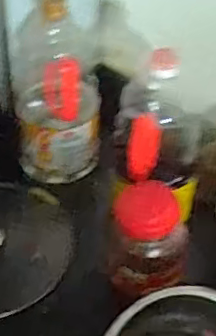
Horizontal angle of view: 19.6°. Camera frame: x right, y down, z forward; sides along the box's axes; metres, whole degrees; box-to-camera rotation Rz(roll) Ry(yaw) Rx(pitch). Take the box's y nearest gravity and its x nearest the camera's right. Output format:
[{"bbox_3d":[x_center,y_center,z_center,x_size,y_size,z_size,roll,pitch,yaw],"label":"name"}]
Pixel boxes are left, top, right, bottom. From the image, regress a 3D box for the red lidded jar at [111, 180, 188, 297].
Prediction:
[{"bbox_3d":[0.049,0.088,0.753,0.094,0.117,0.084,8,45,5],"label":"red lidded jar"}]

